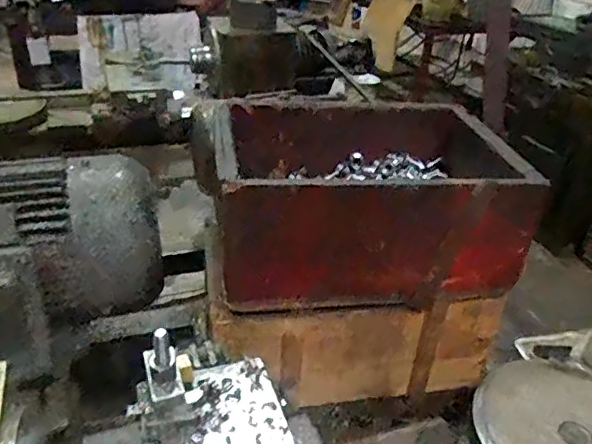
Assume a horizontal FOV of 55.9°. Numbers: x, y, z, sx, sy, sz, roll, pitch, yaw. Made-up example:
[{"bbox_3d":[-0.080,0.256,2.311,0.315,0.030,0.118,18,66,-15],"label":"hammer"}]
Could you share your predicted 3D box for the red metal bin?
[{"bbox_3d":[0.097,-0.028,0.692,0.312,0.150,0.220,-2,31,-8],"label":"red metal bin"}]

